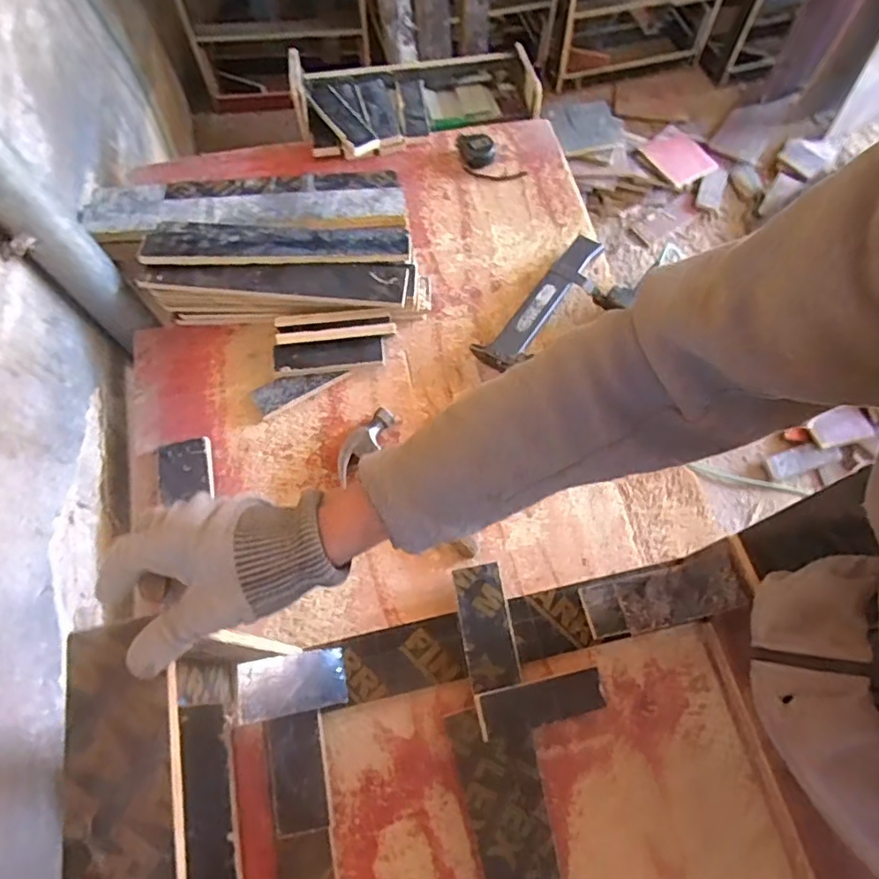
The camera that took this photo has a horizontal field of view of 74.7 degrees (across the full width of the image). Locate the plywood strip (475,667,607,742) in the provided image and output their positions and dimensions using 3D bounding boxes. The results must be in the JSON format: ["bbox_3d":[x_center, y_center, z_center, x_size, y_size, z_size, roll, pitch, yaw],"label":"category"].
[{"bbox_3d":[0.121,0.312,0.687,0.160,0.017,0.051,-5,65,-21],"label":"plywood strip"}]

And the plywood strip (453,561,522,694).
[{"bbox_3d":[0.060,0.235,0.728,0.065,0.024,0.146,-8,66,-4],"label":"plywood strip"}]

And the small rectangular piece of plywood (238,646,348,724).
[{"bbox_3d":[-0.159,0.271,0.646,0.018,0.155,0.064,-23,65,26],"label":"small rectangular piece of plywood"}]

